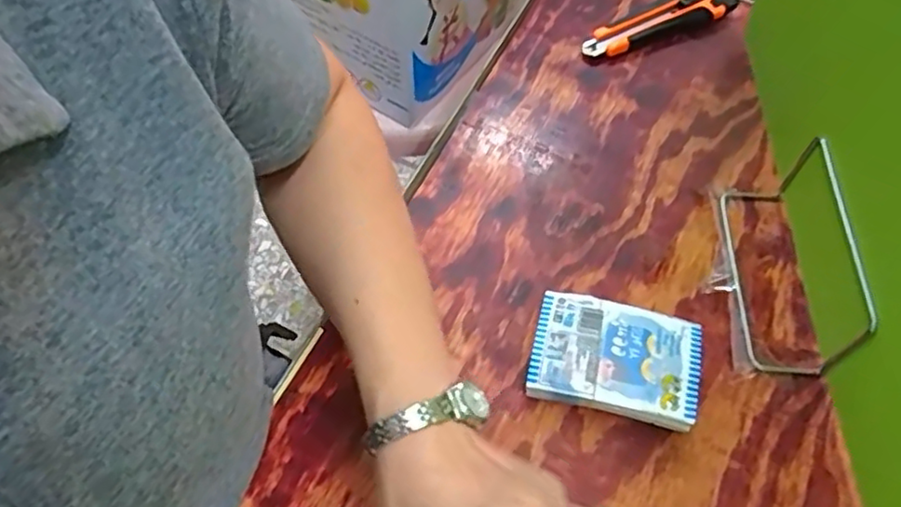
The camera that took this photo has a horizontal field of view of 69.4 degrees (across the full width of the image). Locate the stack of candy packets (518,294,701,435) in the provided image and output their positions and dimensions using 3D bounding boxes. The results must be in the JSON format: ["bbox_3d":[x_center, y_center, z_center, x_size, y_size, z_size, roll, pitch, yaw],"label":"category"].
[{"bbox_3d":[0.107,0.071,0.432,0.104,0.031,0.068,15,61,9],"label":"stack of candy packets"}]

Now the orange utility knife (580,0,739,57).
[{"bbox_3d":[0.195,-0.214,0.605,0.151,0.018,0.047,-29,63,-15],"label":"orange utility knife"}]

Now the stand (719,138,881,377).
[{"bbox_3d":[0.232,-0.004,0.448,0.057,0.077,0.156,4,60,3],"label":"stand"}]

